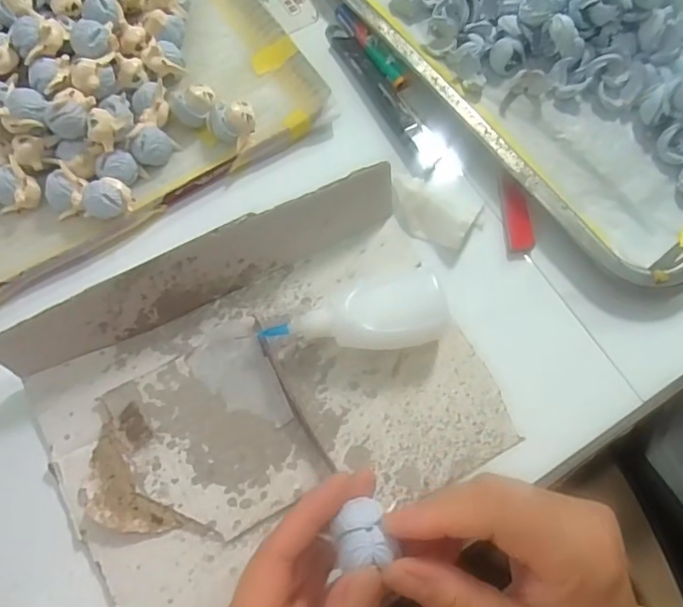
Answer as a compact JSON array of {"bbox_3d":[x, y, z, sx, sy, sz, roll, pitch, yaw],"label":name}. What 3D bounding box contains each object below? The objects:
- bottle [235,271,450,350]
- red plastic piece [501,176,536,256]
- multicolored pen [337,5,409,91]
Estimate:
[{"bbox_3d":[0.007,0.011,0.322,0.103,0.030,0.040,-10,73,-6],"label":"bottle"},{"bbox_3d":[0.112,-0.057,0.365,0.014,0.008,0.049,-10,86,-6],"label":"red plastic piece"},{"bbox_3d":[0.020,-0.182,0.401,0.012,0.008,0.082,-29,75,-11],"label":"multicolored pen"}]

